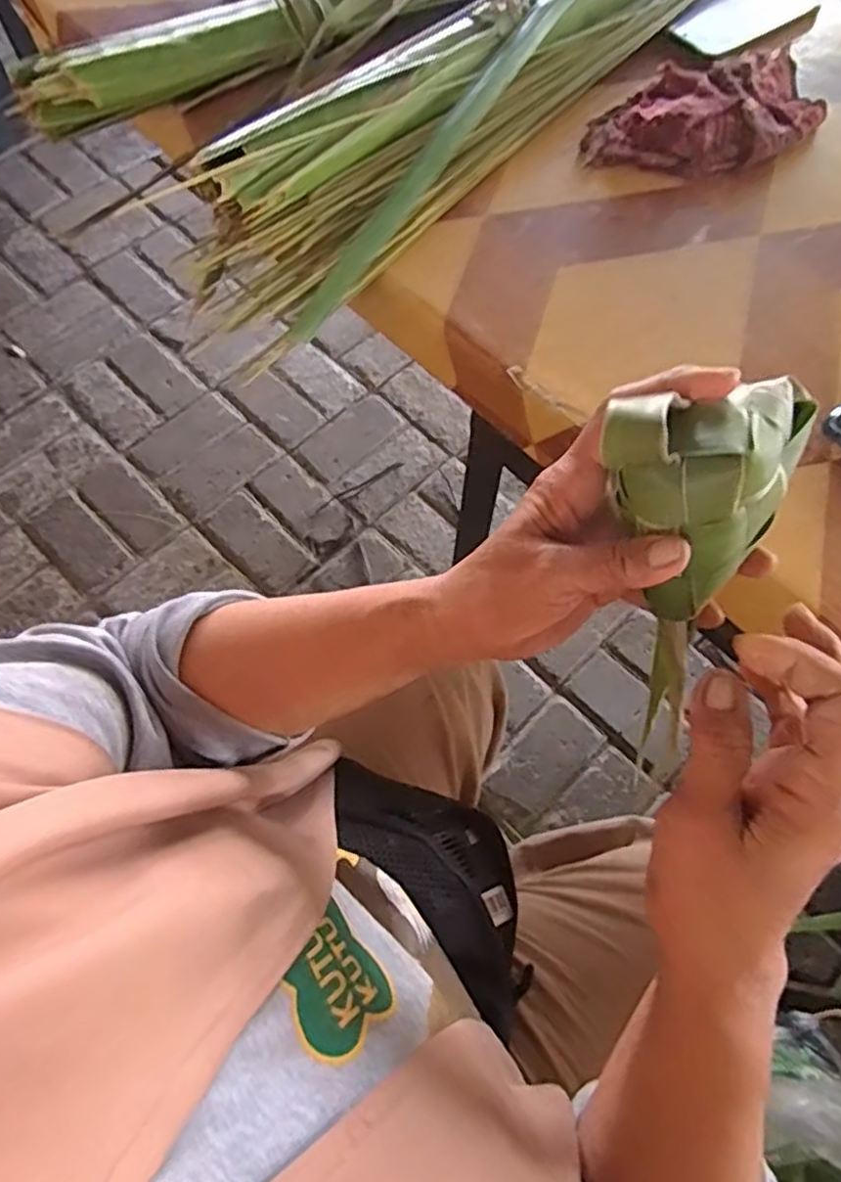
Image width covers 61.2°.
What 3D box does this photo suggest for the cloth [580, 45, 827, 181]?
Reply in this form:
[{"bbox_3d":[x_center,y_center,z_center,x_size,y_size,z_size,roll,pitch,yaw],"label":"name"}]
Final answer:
[{"bbox_3d":[0.238,-0.392,0.587,0.212,0.034,0.105,-19,66,-11],"label":"cloth"}]

